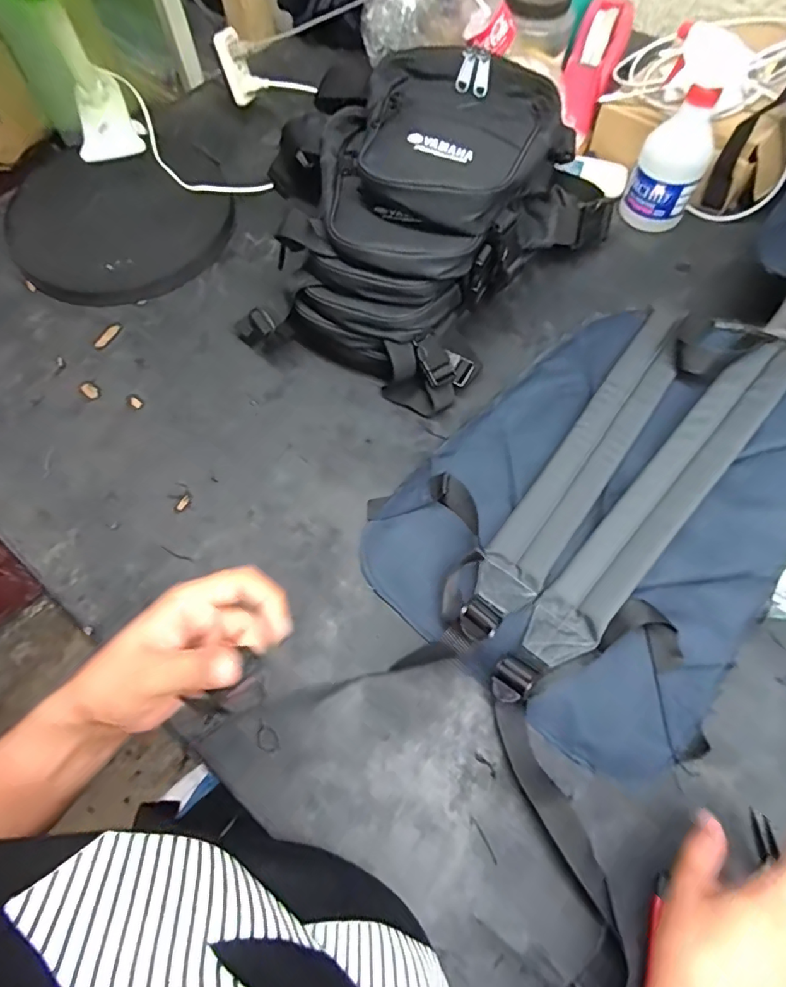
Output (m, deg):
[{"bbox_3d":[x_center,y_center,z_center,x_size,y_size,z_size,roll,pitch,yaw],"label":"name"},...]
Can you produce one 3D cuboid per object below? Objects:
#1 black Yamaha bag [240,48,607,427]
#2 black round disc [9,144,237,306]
[{"bbox_3d":[0.029,-0.276,0.534,0.263,0.170,0.347,33,70,16],"label":"black Yamaha bag"},{"bbox_3d":[-0.358,-0.345,0.645,0.253,0.049,0.231,-1,64,2],"label":"black round disc"}]

